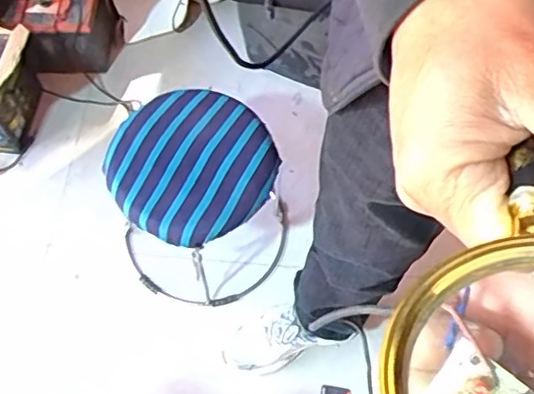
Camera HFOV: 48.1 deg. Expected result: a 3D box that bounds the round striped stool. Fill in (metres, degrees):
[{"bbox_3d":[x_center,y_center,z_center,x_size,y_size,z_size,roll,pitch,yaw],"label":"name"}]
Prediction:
[{"bbox_3d":[-0.125,0.013,1.142,0.306,0.320,0.289,0,64,0],"label":"round striped stool"}]

